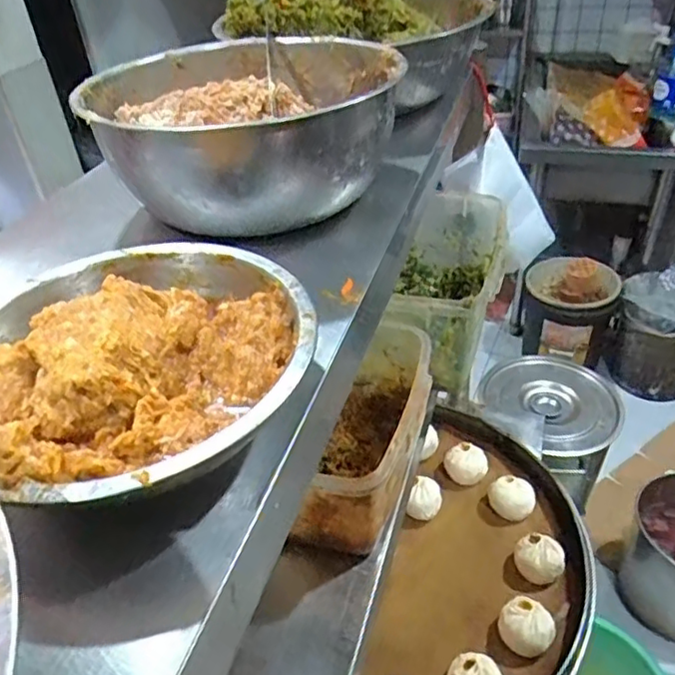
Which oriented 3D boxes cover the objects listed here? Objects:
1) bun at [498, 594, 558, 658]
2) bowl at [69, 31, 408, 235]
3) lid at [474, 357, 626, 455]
[{"bbox_3d":[0.210,0.317,0.690,0.059,0.042,0.053,12,41,21],"label":"bun"},{"bbox_3d":[-0.062,-0.151,0.442,0.202,0.073,0.181,-7,37,-2],"label":"bowl"},{"bbox_3d":[0.415,0.126,1.228,0.257,0.046,0.263,1,38,8],"label":"lid"}]

